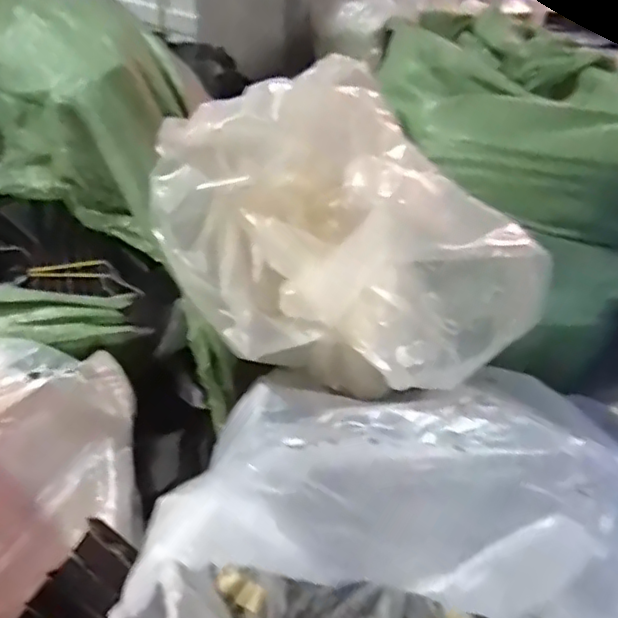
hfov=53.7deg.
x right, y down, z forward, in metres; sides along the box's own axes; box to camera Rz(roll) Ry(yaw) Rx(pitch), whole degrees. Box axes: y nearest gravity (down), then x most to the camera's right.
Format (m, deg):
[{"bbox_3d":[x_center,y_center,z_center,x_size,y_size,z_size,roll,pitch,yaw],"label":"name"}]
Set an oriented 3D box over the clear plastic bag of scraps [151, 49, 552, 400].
[{"bbox_3d":[0.003,-0.066,0.540,0.196,0.180,0.343,-22,46,-24],"label":"clear plastic bag of scraps"}]

